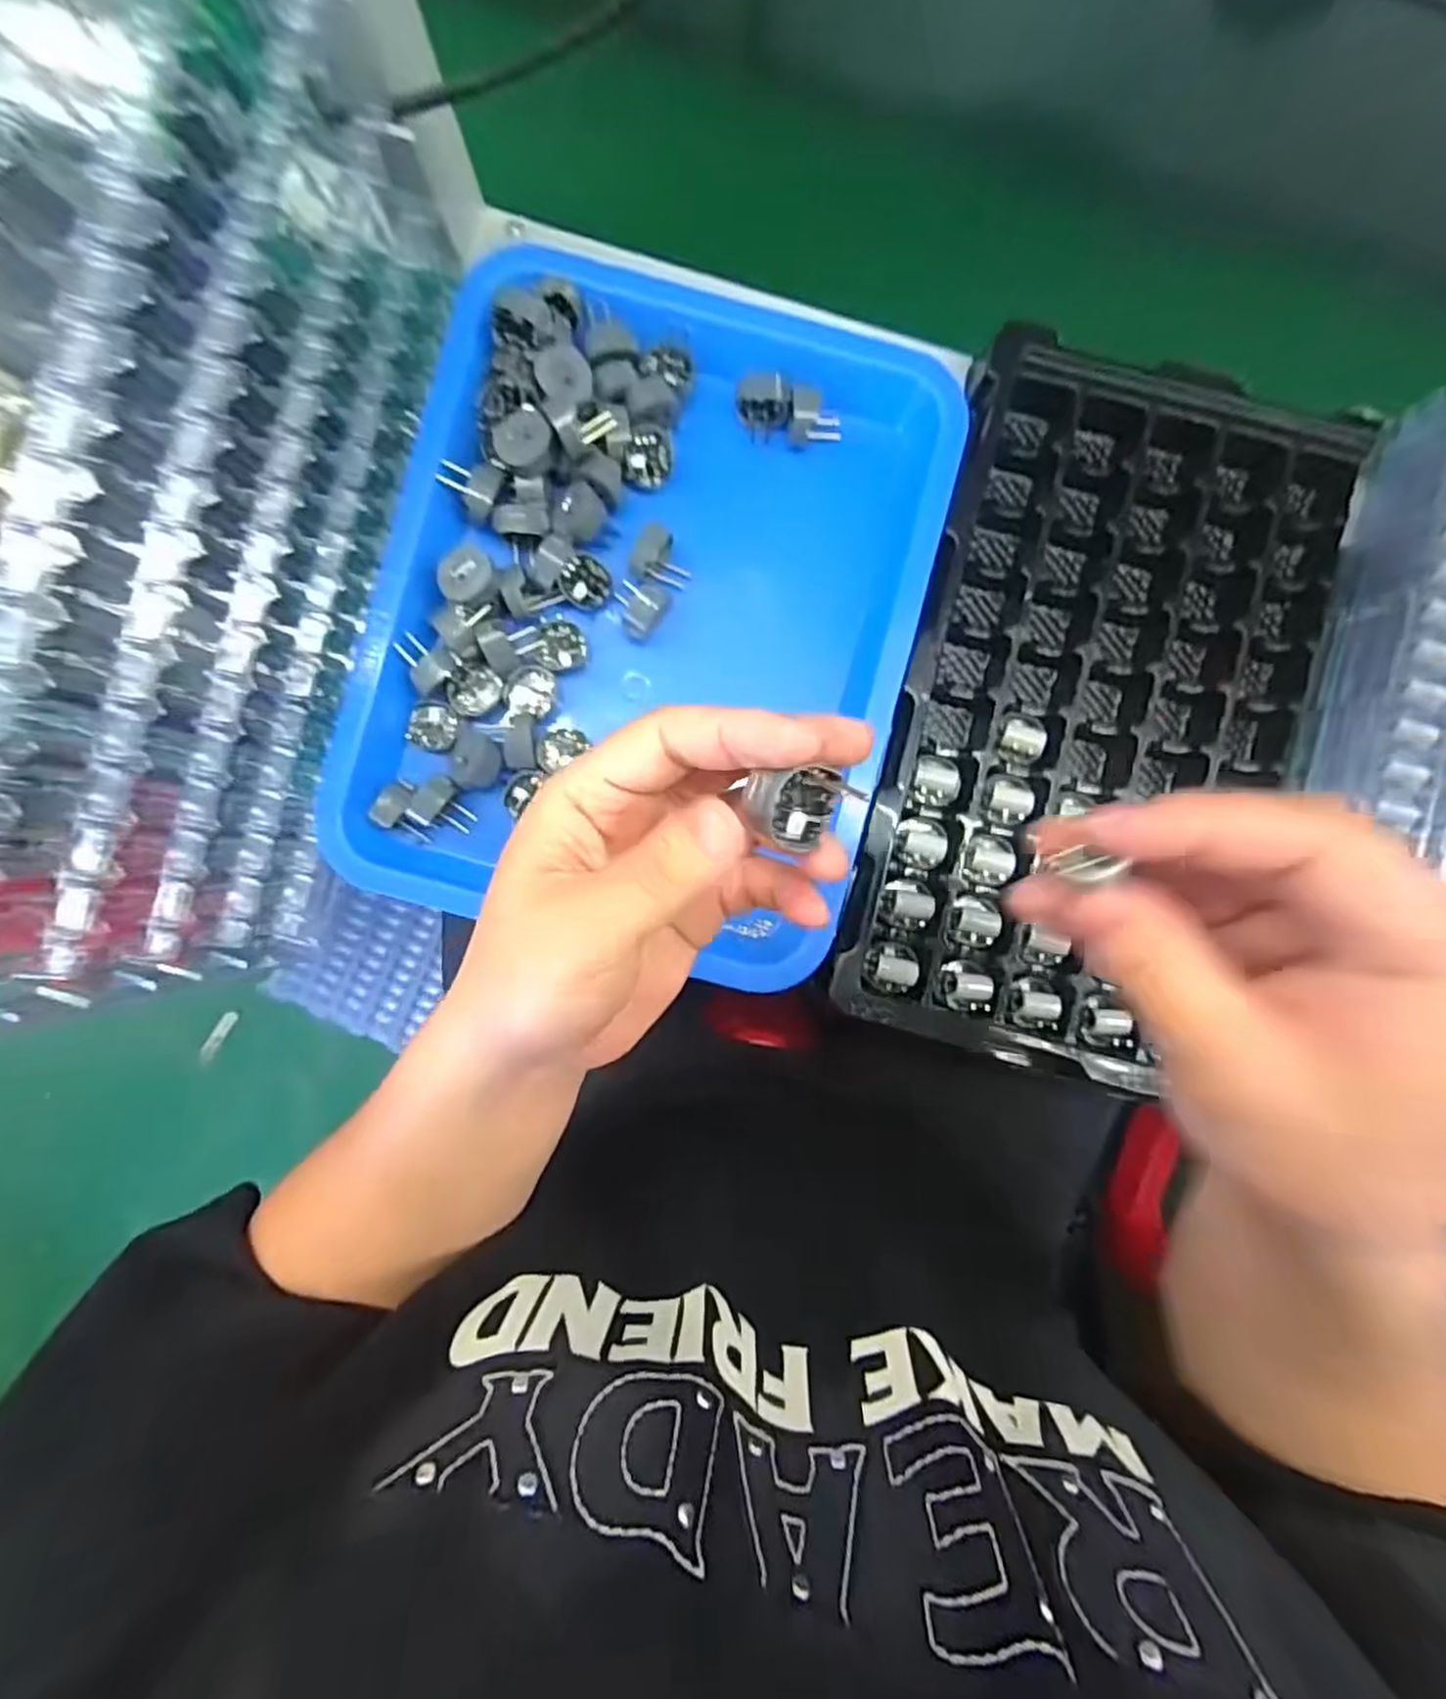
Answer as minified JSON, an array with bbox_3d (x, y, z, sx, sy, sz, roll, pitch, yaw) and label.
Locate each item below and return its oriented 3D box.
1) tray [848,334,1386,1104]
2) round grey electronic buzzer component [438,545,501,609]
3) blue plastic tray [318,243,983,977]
[{"bbox_3d":[0.194,-0.072,0.378,0.198,0.040,0.355,14,87,0],"label":"tray"},{"bbox_3d":[-0.125,-0.134,0.359,0.026,0.015,0.030,-25,88,-2],"label":"round grey electronic buzzer component"},{"bbox_3d":[-0.038,-0.119,0.383,0.266,0.060,0.345,15,87,0],"label":"blue plastic tray"}]

